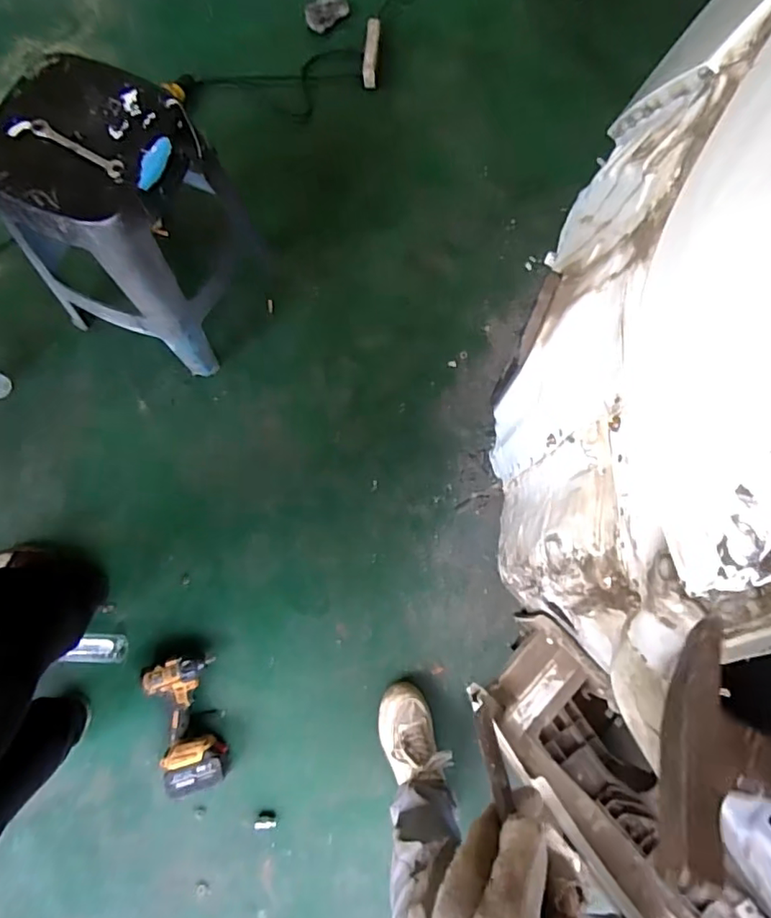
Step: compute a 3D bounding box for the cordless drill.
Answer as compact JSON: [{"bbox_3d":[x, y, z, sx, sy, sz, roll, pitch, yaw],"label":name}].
[{"bbox_3d":[-0.388,0.515,1.095,0.131,0.069,0.247,-13,77,-3],"label":"cordless drill"}]

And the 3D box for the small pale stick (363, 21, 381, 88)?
[{"bbox_3d":[-0.037,-1.084,1.487,0.038,0.056,0.200,5,77,1],"label":"small pale stick"}]

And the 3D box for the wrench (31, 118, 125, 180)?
[{"bbox_3d":[-0.485,-0.489,0.882,0.175,0.006,0.029,31,80,7],"label":"wrench"}]

